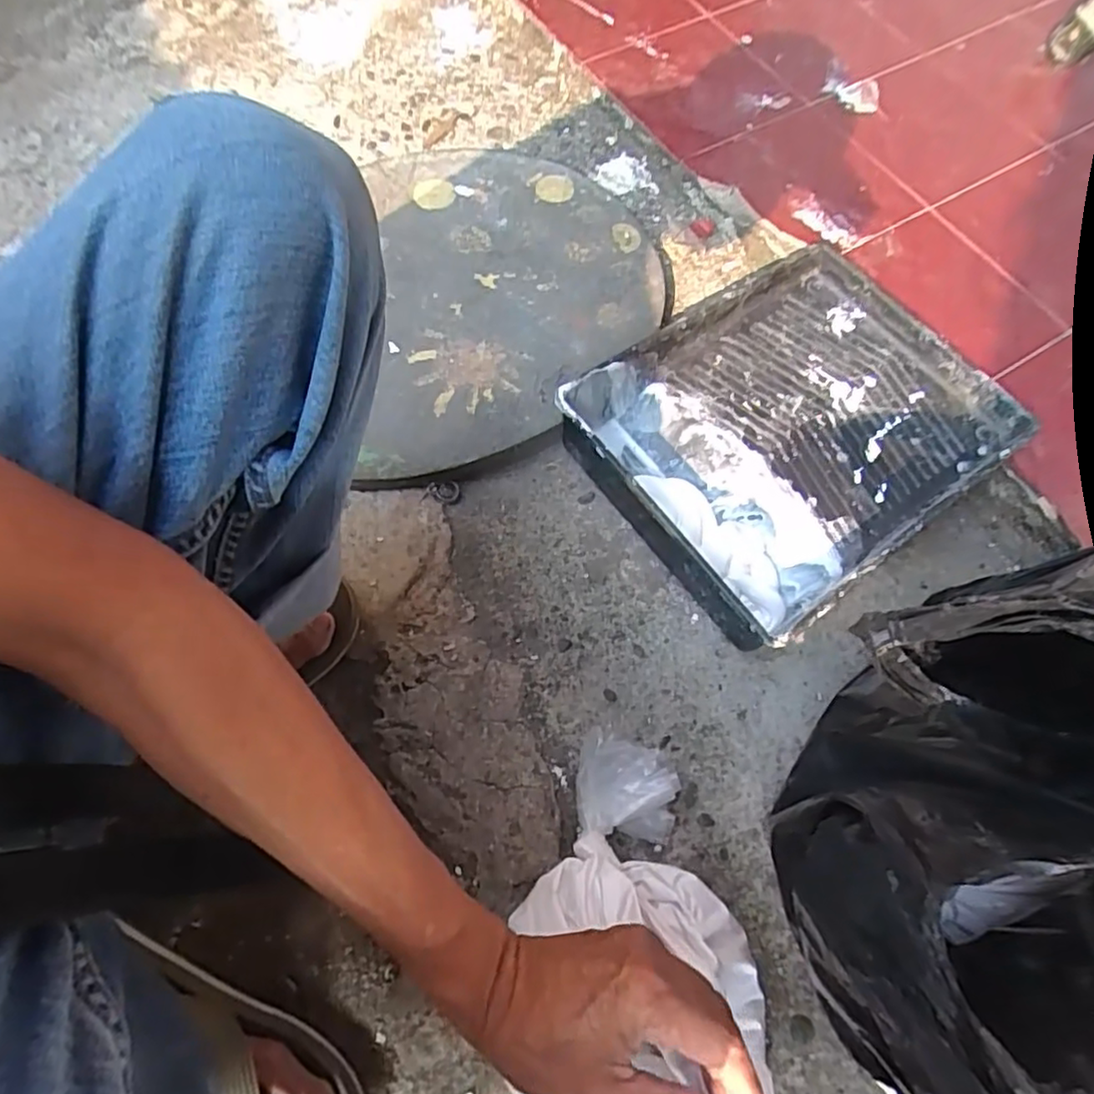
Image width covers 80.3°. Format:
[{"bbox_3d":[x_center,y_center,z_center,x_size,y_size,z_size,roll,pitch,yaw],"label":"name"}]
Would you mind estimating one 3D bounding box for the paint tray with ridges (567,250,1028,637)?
[{"bbox_3d":[0.222,-0.109,0.599,0.344,0.081,0.271,-34,74,-15],"label":"paint tray with ridges"}]

